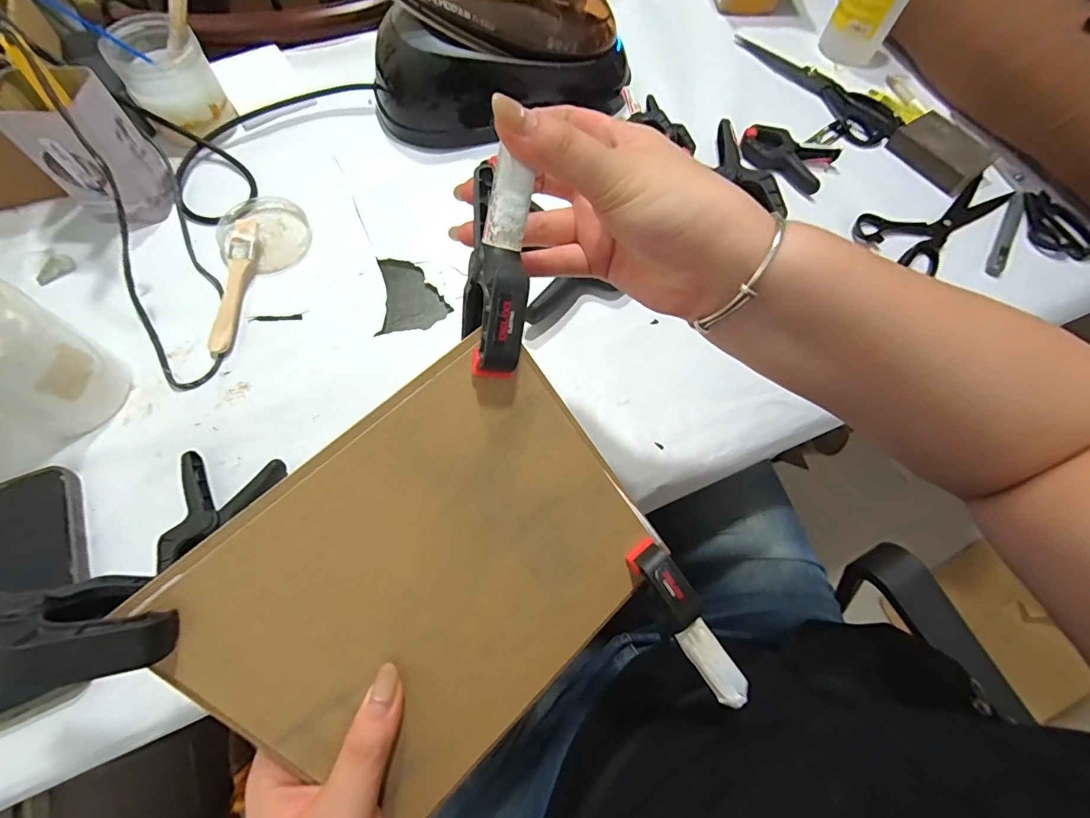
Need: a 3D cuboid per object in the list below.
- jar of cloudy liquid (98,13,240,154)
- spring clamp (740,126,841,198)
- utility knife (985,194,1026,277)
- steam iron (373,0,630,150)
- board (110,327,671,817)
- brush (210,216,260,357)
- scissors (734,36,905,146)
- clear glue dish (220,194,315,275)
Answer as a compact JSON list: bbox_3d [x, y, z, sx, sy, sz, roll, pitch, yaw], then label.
[{"bbox_3d":[-0.392,-0.344,0.493,0.080,0.084,0.089,-37,74,-16],"label":"jar of cloudy liquid"},{"bbox_3d":[0.284,-0.299,0.552,0.104,0.021,0.065,29,69,9],"label":"spring clamp"},{"bbox_3d":[0.531,-0.202,0.537,0.017,0.011,0.137,29,69,9],"label":"utility knife"},{"bbox_3d":[-0.046,-0.425,0.493,0.296,0.186,0.117,-13,68,-8],"label":"steam iron"},{"bbox_3d":[-0.047,0.085,0.237,0.203,0.007,0.178,-42,108,-15],"label":"board"},{"bbox_3d":[-0.287,-0.114,0.429,0.022,0.020,0.135,1,67,-2],"label":"brush"},{"bbox_3d":[0.356,-0.432,0.613,0.074,0.015,0.241,-32,72,-15],"label":"scissors"},{"bbox_3d":[-0.282,-0.182,0.470,0.080,0.021,0.092,-2,67,-4],"label":"clear glue dish"}]

